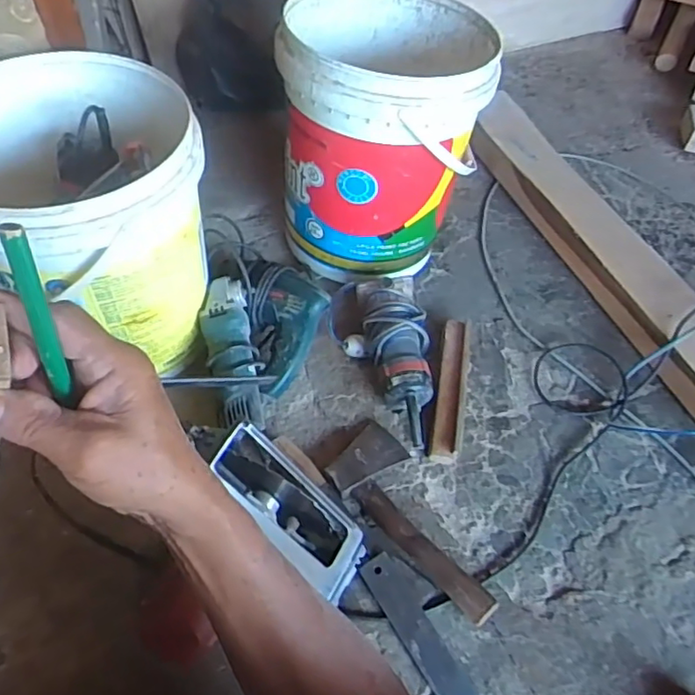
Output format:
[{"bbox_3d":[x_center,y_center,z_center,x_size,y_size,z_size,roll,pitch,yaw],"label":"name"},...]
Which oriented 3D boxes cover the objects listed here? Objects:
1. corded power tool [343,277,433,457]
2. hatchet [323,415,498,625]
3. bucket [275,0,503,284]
[{"bbox_3d":[0.061,0.018,0.900,0.135,0.076,0.262,-8,54,-9],"label":"corded power tool"},{"bbox_3d":[0.087,0.217,0.791,0.122,0.039,0.289,-35,63,-25],"label":"hatchet"},{"bbox_3d":[0.048,-0.331,0.968,0.296,0.351,0.312,3,53,-1],"label":"bucket"}]

